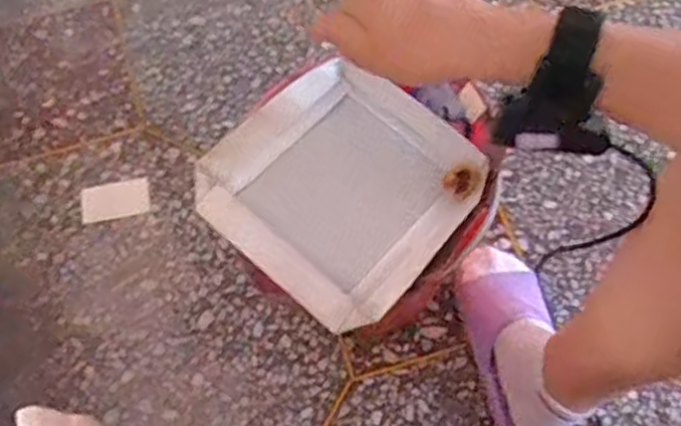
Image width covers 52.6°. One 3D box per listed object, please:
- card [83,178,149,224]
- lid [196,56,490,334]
[{"bbox_3d":[-0.310,-0.018,0.954,0.090,0.004,0.053,-9,66,-7],"label":"card"},{"bbox_3d":[0.002,-0.028,0.640,0.214,0.041,0.220,38,72,16],"label":"lid"}]

